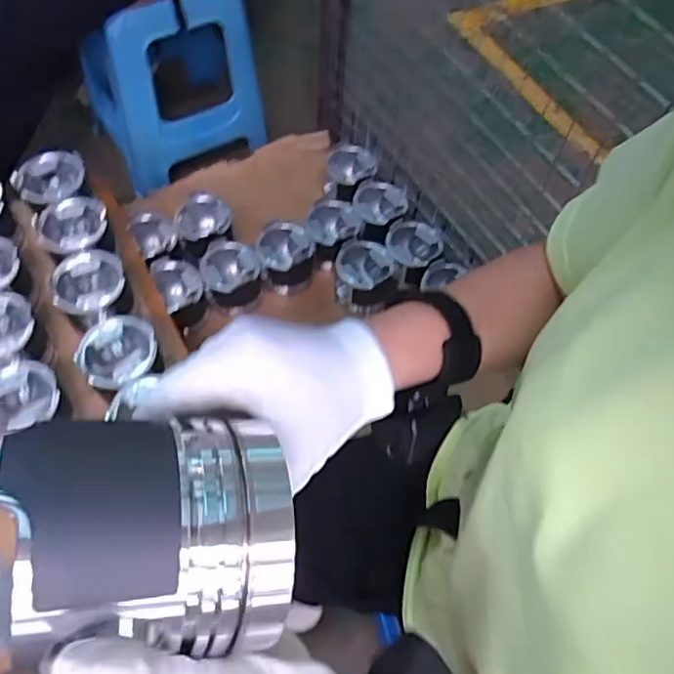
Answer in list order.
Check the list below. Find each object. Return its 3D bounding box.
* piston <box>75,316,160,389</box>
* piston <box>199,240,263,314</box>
[{"bbox_3d":[-0.283,0.025,0.780,0.097,0.056,0.095,-22,64,-16],"label":"piston"},{"bbox_3d":[-0.177,-0.099,1.002,0.099,0.074,0.099,-4,61,-7],"label":"piston"}]

